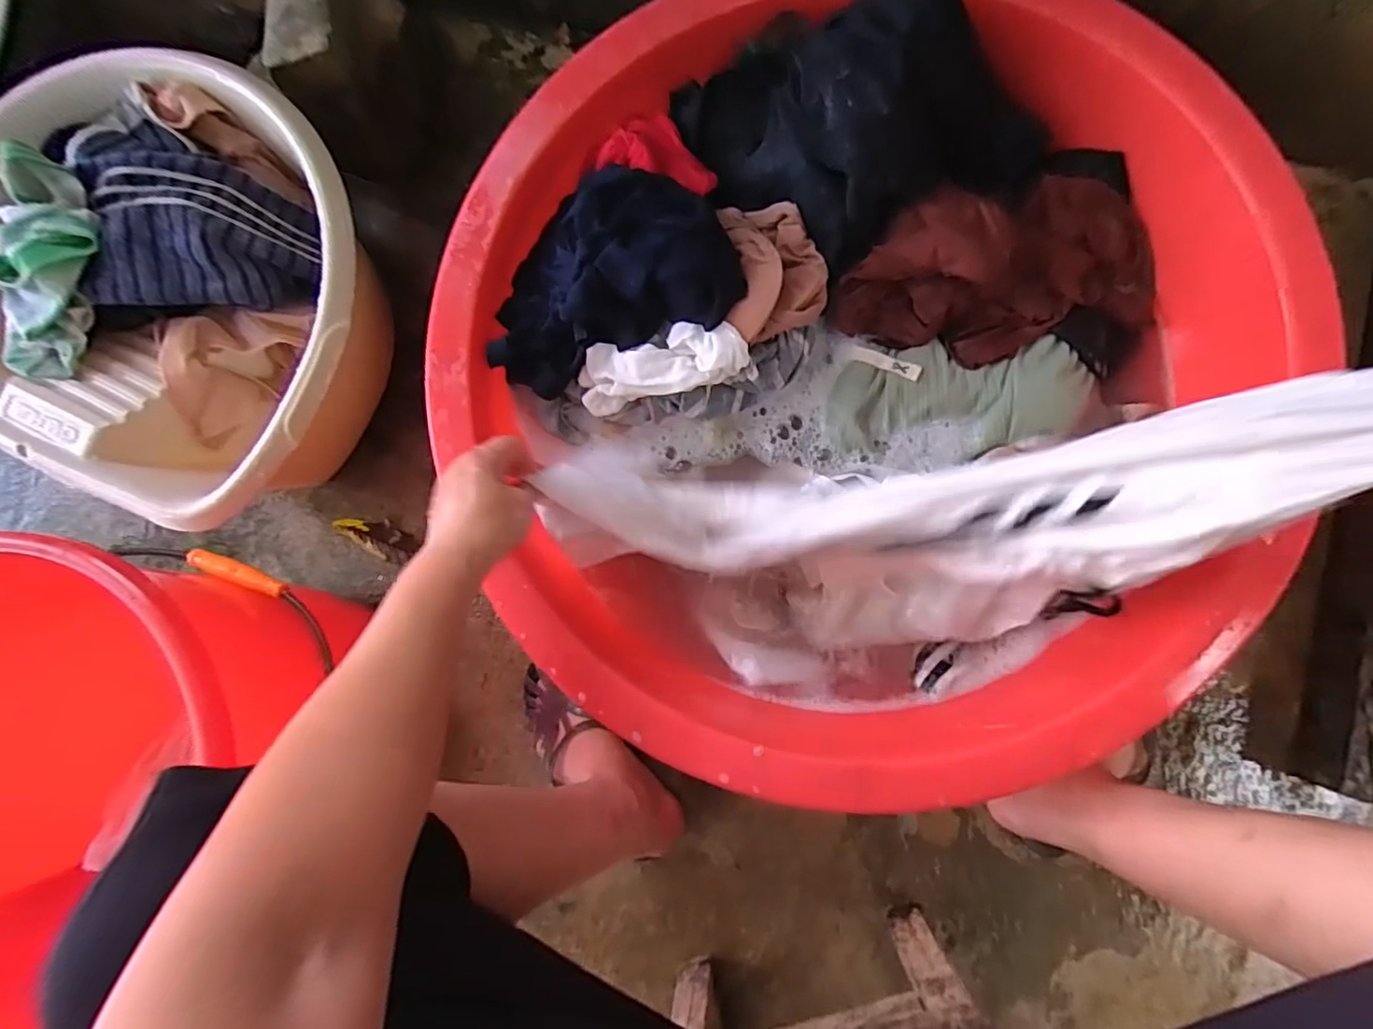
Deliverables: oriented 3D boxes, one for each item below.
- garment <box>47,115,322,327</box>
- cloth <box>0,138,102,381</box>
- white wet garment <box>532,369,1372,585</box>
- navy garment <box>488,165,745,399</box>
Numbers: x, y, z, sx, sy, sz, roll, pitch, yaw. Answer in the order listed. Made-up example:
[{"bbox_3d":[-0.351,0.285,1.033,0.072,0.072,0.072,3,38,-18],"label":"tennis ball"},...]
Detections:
[{"bbox_3d":[-0.472,-0.287,0.585,0.174,0.104,0.189,-9,82,3],"label":"garment"},{"bbox_3d":[-0.582,-0.223,0.543,0.090,0.047,0.195,9,98,5],"label":"cloth"},{"bbox_3d":[0.126,-0.008,0.401,0.499,0.110,0.092,-4,82,28],"label":"white wet garment"},{"bbox_3d":[-0.073,-0.211,0.508,0.221,0.079,0.159,-17,82,2],"label":"navy garment"}]

